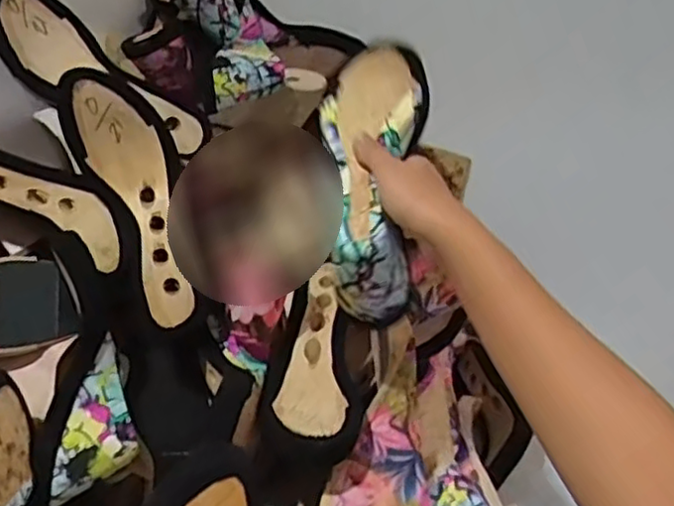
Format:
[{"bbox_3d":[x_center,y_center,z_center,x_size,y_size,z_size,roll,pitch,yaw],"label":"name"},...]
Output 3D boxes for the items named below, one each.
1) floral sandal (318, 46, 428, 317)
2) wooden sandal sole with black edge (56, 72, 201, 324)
[{"bbox_3d":[0.029,-0.067,0.526,0.079,0.067,0.227,4,72,-5],"label":"floral sandal"},{"bbox_3d":[-0.176,-0.048,0.608,0.085,0.059,0.238,-18,81,-34],"label":"wooden sandal sole with black edge"}]

